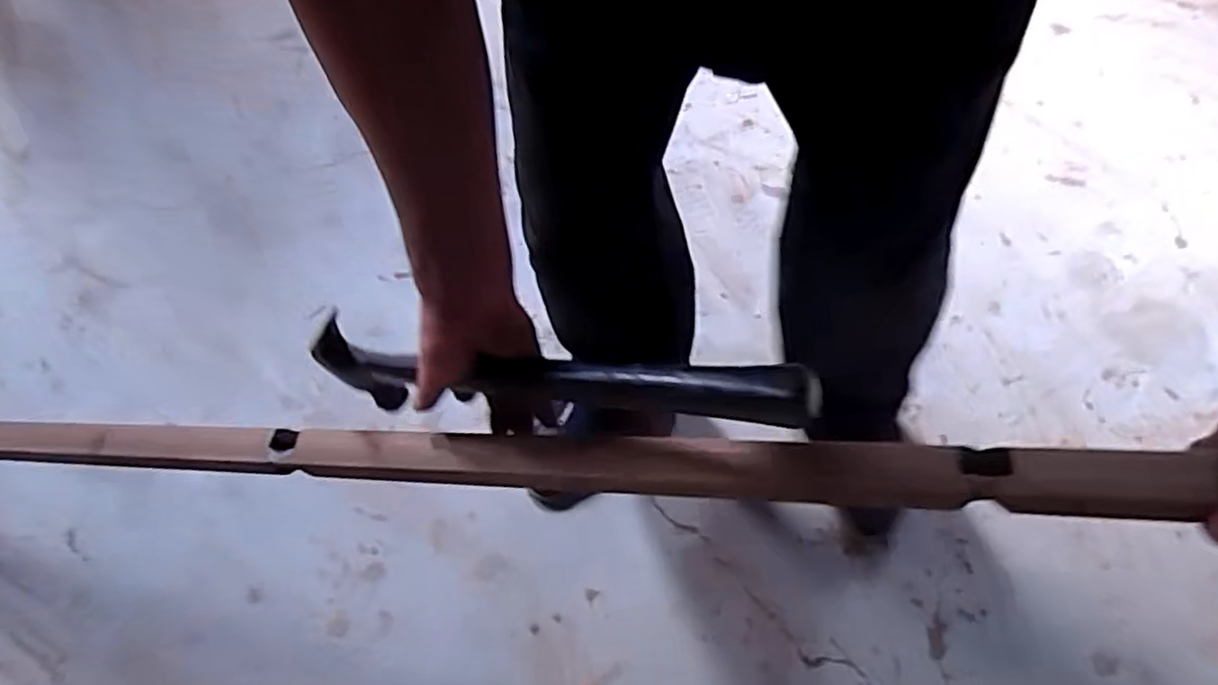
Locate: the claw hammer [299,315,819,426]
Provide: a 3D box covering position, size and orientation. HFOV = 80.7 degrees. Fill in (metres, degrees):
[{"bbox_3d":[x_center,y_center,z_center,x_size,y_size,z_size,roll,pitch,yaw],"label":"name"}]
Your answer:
[{"bbox_3d":[-0.051,0.028,0.518,0.402,0.100,0.026,0,56,31],"label":"claw hammer"}]

